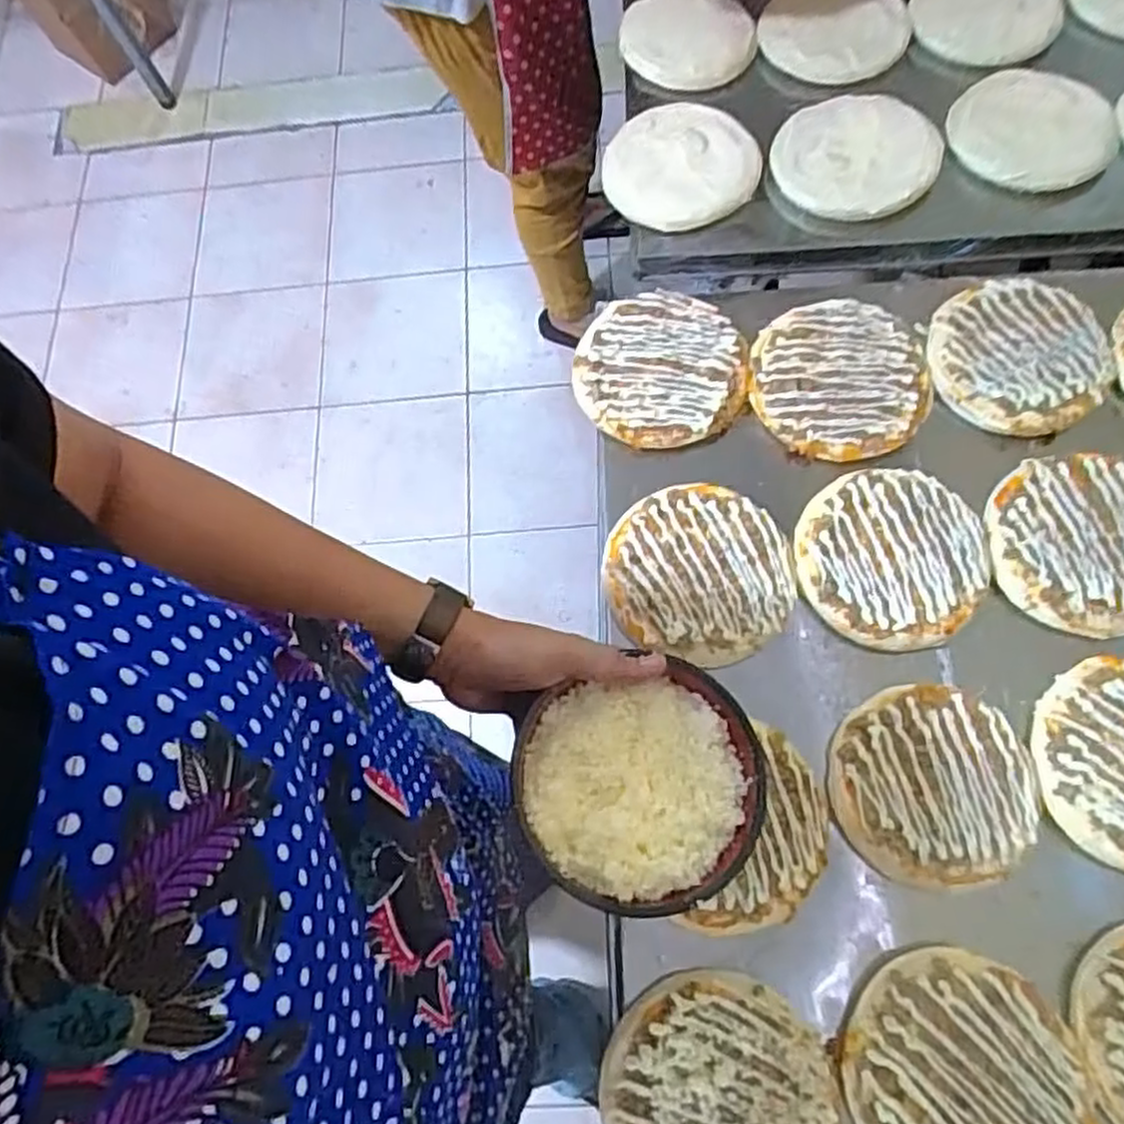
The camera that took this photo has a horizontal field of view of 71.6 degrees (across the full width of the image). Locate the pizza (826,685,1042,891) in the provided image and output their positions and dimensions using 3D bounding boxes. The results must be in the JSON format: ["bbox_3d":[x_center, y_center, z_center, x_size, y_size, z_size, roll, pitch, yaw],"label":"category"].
[{"bbox_3d":[0.270,0.162,0.569,0.140,0.014,0.136,-4,70,0],"label":"pizza"}]

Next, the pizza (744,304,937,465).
[{"bbox_3d":[0.242,-0.162,0.685,0.150,0.019,0.148,-4,70,0],"label":"pizza"}]

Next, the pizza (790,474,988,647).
[{"bbox_3d":[0.266,-0.006,0.629,0.142,0.016,0.149,-1,70,2],"label":"pizza"}]

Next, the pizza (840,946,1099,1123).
[{"bbox_3d":[0.262,0.336,0.507,0.147,0.013,0.144,-12,70,-3],"label":"pizza"}]

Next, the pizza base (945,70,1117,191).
[{"bbox_3d":[0.462,-0.423,0.762,0.152,0.017,0.144,-1,70,2],"label":"pizza base"}]

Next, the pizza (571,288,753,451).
[{"bbox_3d":[0.088,-0.173,0.697,0.149,0.022,0.148,-1,70,2],"label":"pizza"}]

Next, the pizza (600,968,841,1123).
[{"bbox_3d":[0.099,0.343,0.506,0.146,0.013,0.130,-25,72,-7],"label":"pizza"}]

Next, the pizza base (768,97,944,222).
[{"bbox_3d":[0.294,-0.414,0.779,0.153,0.025,0.163,-1,70,2],"label":"pizza base"}]

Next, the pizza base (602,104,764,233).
[{"bbox_3d":[0.124,-0.410,0.794,0.150,0.019,0.162,15,71,7],"label":"pizza base"}]

